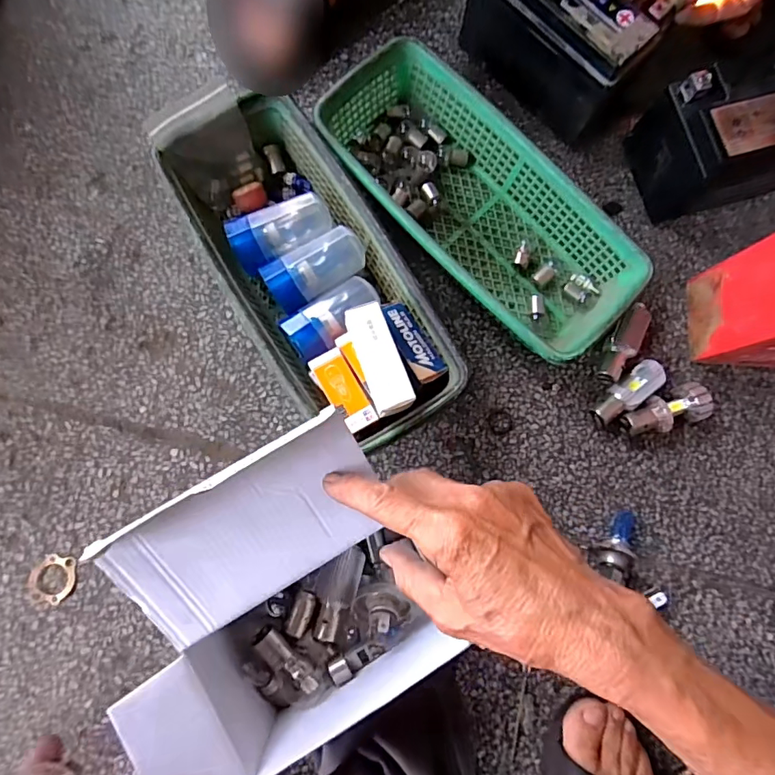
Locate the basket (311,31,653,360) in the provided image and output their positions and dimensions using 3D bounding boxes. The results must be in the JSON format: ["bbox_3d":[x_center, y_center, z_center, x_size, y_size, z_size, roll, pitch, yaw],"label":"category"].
[{"bbox_3d":[0.075,-0.153,0.427,0.121,0.063,0.284,-43,87,-9],"label":"basket"}]

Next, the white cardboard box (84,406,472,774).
[{"bbox_3d":[-0.069,0.145,0.326,0.172,0.127,0.198,-22,84,-7],"label":"white cardboard box"}]

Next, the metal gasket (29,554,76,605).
[{"bbox_3d":[-0.264,0.151,0.392,0.031,0.004,0.036,21,81,-1],"label":"metal gasket"}]

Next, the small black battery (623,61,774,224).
[{"bbox_3d":[0.315,-0.221,0.432,0.165,0.102,0.085,-16,83,-6],"label":"small black battery"}]

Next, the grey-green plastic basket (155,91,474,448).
[{"bbox_3d":[-0.062,-0.090,0.403,0.130,0.082,0.293,-29,85,-8],"label":"grey-green plastic basket"}]

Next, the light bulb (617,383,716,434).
[{"bbox_3d":[0.236,0.022,0.427,0.073,0.033,0.031,-20,84,-7],"label":"light bulb"}]

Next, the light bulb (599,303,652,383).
[{"bbox_3d":[0.206,-0.038,0.438,0.024,0.023,0.071,31,81,1],"label":"light bulb"}]

